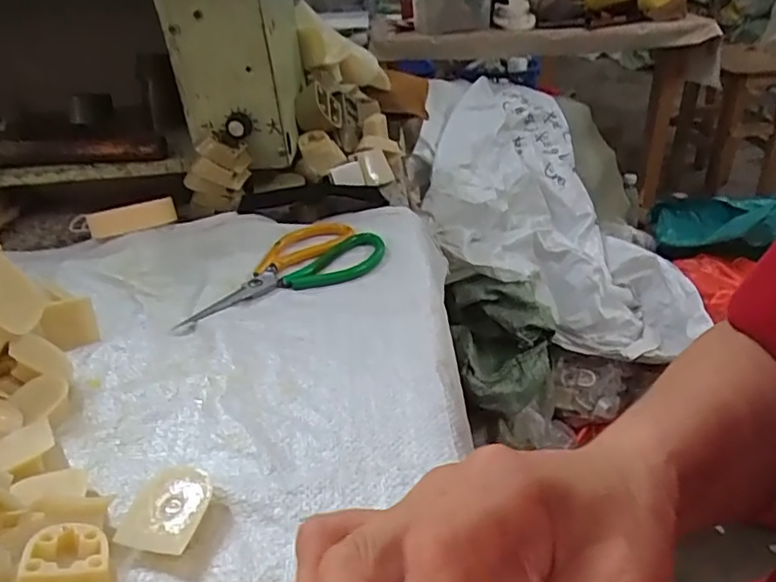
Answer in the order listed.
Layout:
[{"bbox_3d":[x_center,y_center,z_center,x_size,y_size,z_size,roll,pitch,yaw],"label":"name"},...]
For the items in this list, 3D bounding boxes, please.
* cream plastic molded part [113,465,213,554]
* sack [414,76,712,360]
[{"bbox_3d":[-0.114,0.114,0.314,0.043,0.021,0.046,5,33,15],"label":"cream plastic molded part"},{"bbox_3d":[0.305,-0.186,1.236,0.467,0.326,0.664,-2,32,1],"label":"sack"}]

